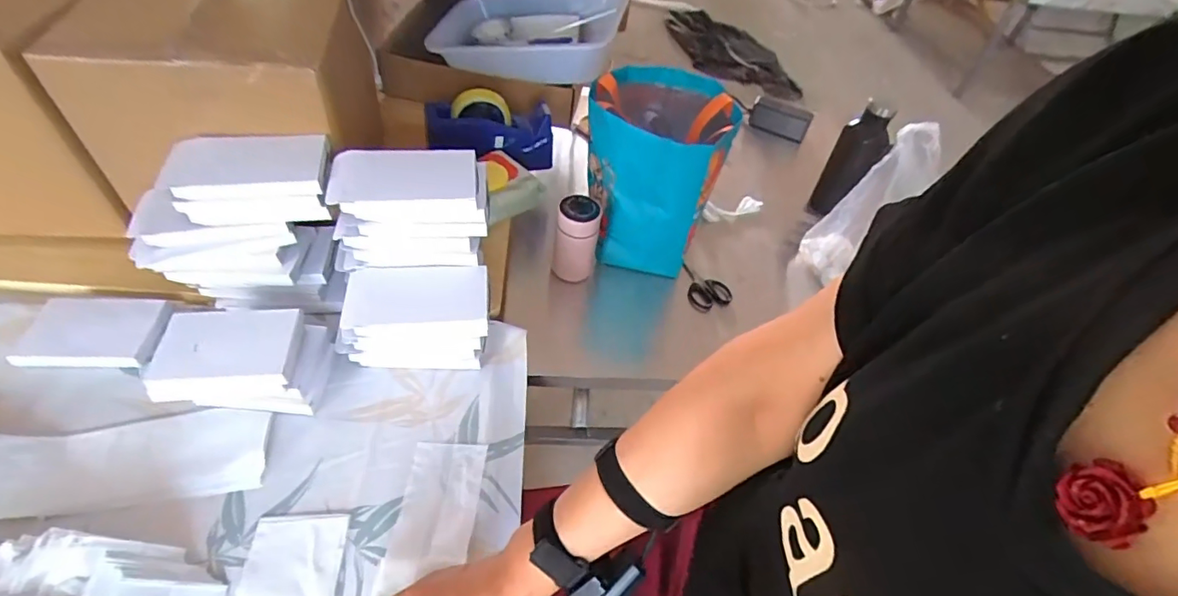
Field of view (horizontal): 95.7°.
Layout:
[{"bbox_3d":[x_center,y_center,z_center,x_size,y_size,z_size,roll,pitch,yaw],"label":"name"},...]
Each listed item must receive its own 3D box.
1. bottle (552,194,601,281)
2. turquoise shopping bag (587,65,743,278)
[{"bbox_3d":[-0.020,-0.086,0.809,0.064,0.127,0.056,10,48,-1],"label":"bottle"},{"bbox_3d":[0.103,-0.202,0.868,0.207,0.268,0.225,21,49,9],"label":"turquoise shopping bag"}]

